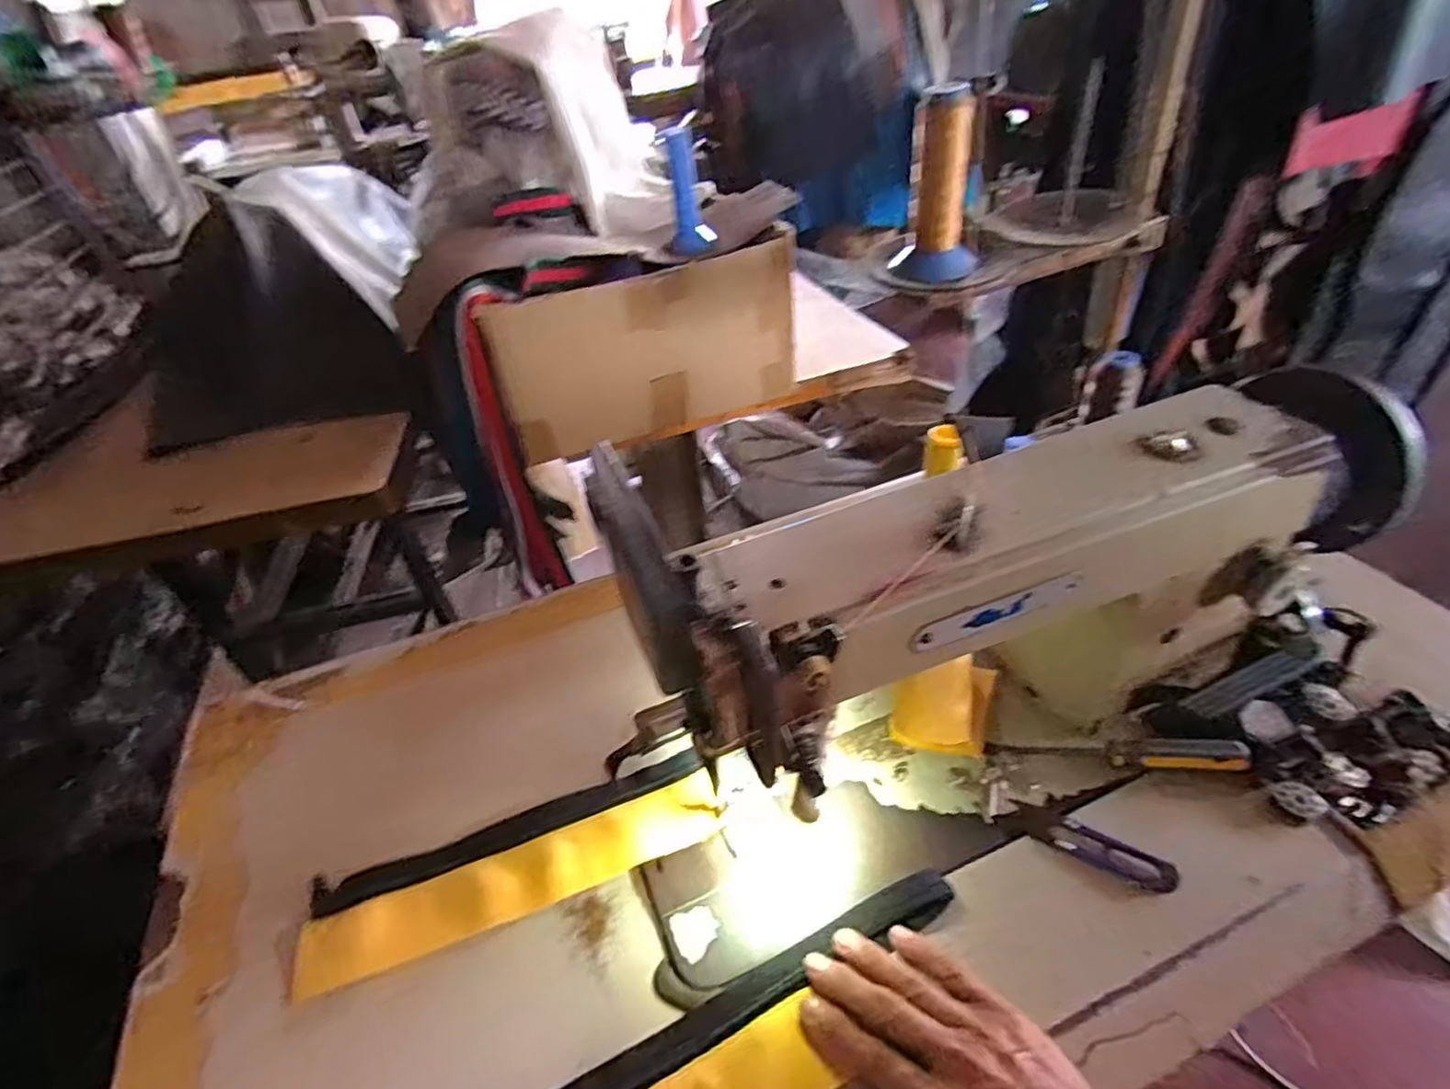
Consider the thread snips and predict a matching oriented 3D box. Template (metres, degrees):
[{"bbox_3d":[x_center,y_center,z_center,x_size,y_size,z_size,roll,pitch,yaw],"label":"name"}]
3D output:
[{"bbox_3d":[0.233,0.193,0.437,0.102,0.012,0.026,20,47,25],"label":"thread snips"}]

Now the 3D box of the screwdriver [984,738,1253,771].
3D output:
[{"bbox_3d":[0.271,0.145,0.473,0.160,0.027,0.022,2,42,8],"label":"screwdriver"}]

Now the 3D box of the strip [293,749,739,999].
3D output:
[{"bbox_3d":[-0.139,0.212,0.460,0.272,0.007,0.073,-17,43,-14],"label":"strip"}]

